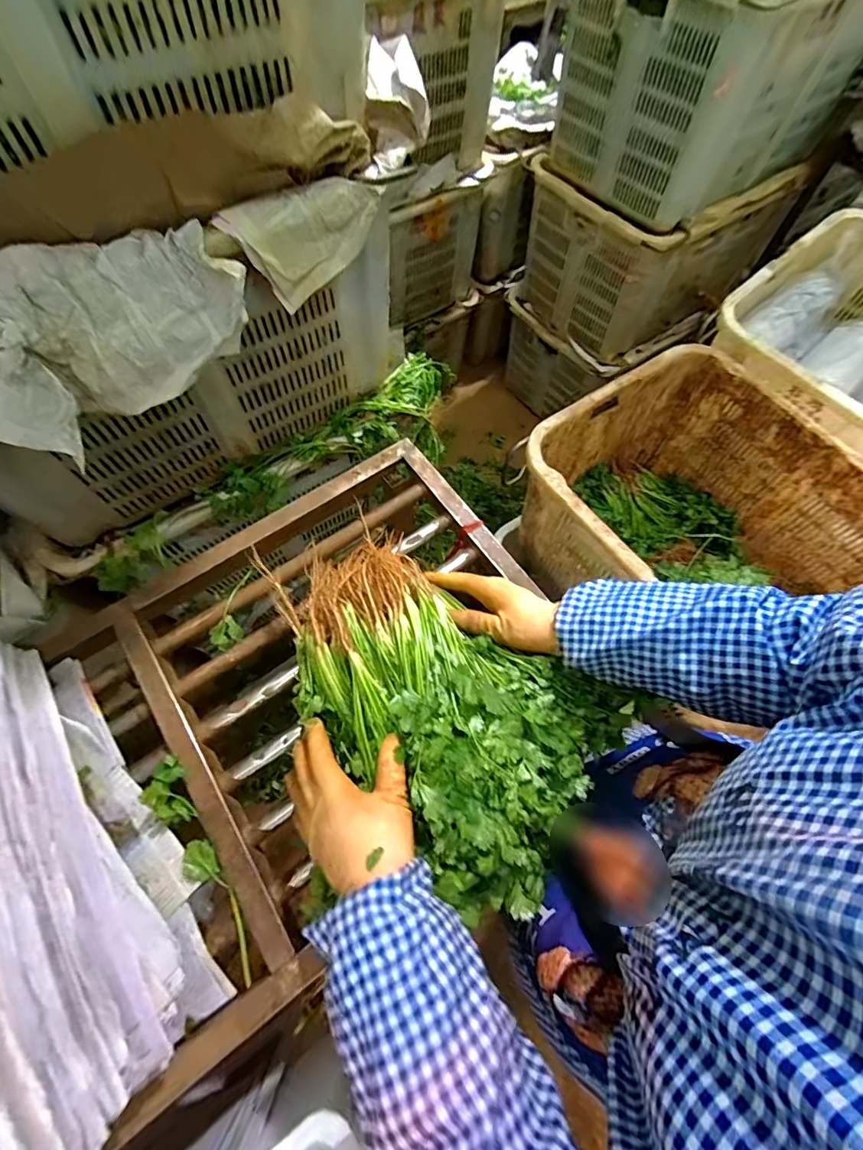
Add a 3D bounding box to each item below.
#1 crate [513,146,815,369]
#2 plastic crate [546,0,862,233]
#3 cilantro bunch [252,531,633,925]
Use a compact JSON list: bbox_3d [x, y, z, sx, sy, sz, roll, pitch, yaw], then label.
[{"bbox_3d":[0.636,-0.971,1.310,0.632,0.362,0.464,-34,70,-18],"label":"crate"},{"bbox_3d":[0.609,-1.105,0.996,0.585,0.342,0.416,-34,70,-18],"label":"plastic crate"},{"bbox_3d":[-0.019,0.101,0.456,0.378,0.108,0.219,38,68,15],"label":"cilantro bunch"}]

